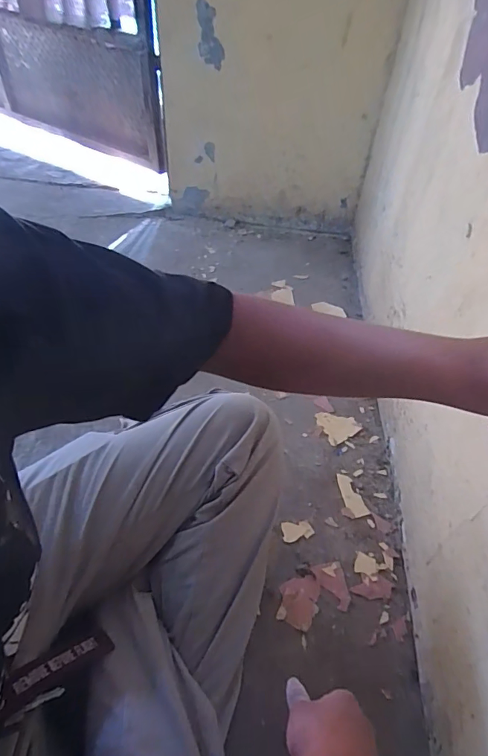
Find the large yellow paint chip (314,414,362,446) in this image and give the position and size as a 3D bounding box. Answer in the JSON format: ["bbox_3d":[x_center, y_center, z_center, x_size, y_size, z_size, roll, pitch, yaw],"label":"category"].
[{"bbox_3d":[0.188,0.094,0.908,0.082,0.005,0.081,-25,55,-24],"label":"large yellow paint chip"}]

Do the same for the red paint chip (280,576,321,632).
[{"bbox_3d":[0.082,0.335,0.672,0.054,0.006,0.072,18,50,12],"label":"red paint chip"}]

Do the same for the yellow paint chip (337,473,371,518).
[{"bbox_3d":[0.190,0.208,0.792,0.033,0.004,0.086,-12,50,-14],"label":"yellow paint chip"}]

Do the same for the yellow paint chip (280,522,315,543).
[{"bbox_3d":[0.090,0.257,0.742,0.051,0.005,0.036,0,48,-4],"label":"yellow paint chip"}]

